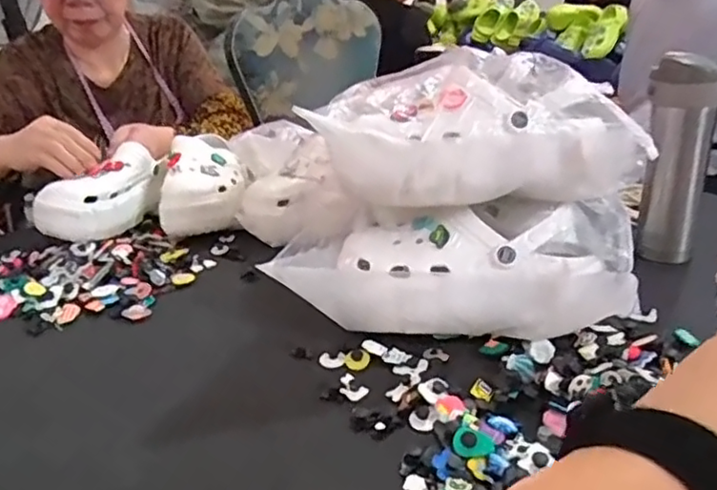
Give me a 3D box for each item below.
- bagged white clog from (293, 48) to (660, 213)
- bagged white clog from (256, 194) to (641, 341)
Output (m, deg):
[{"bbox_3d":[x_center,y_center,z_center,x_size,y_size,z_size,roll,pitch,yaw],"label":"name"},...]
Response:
[{"bbox_3d":[0.112,-0.116,0.600,0.282,0.103,0.166,2,24,9],"label":"bagged white clog"},{"bbox_3d":[0.089,0.015,0.621,0.333,0.110,0.170,5,25,17],"label":"bagged white clog"}]

